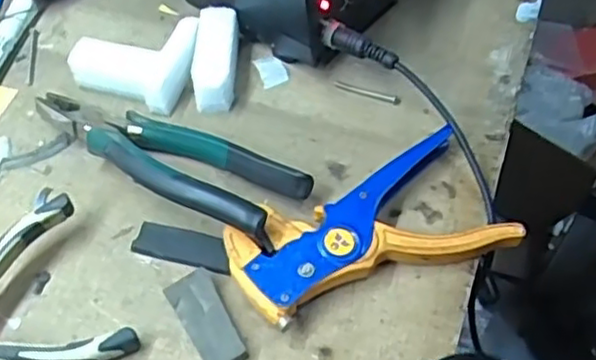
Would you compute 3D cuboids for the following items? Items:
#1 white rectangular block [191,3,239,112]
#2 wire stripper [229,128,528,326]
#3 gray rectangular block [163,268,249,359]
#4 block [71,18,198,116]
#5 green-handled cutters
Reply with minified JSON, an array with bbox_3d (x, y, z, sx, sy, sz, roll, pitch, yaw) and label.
[{"bbox_3d":[-0.060,-0.089,0.494,0.032,0.029,0.080,0,57,1],"label":"white rectangular block"},{"bbox_3d":[0.041,0.032,0.407,0.160,0.023,0.082,-22,59,-13],"label":"wire stripper"},{"bbox_3d":[-0.052,0.081,0.384,0.026,0.012,0.060,-25,60,-14],"label":"gray rectangular block"},{"bbox_3d":[-0.119,-0.092,0.510,0.088,0.034,0.071,21,60,14],"label":"block"},{"bbox_3d":[-0.092,-0.021,0.439,0.205,0.039,0.065,27,62,18],"label":"green-handled cutters"}]

